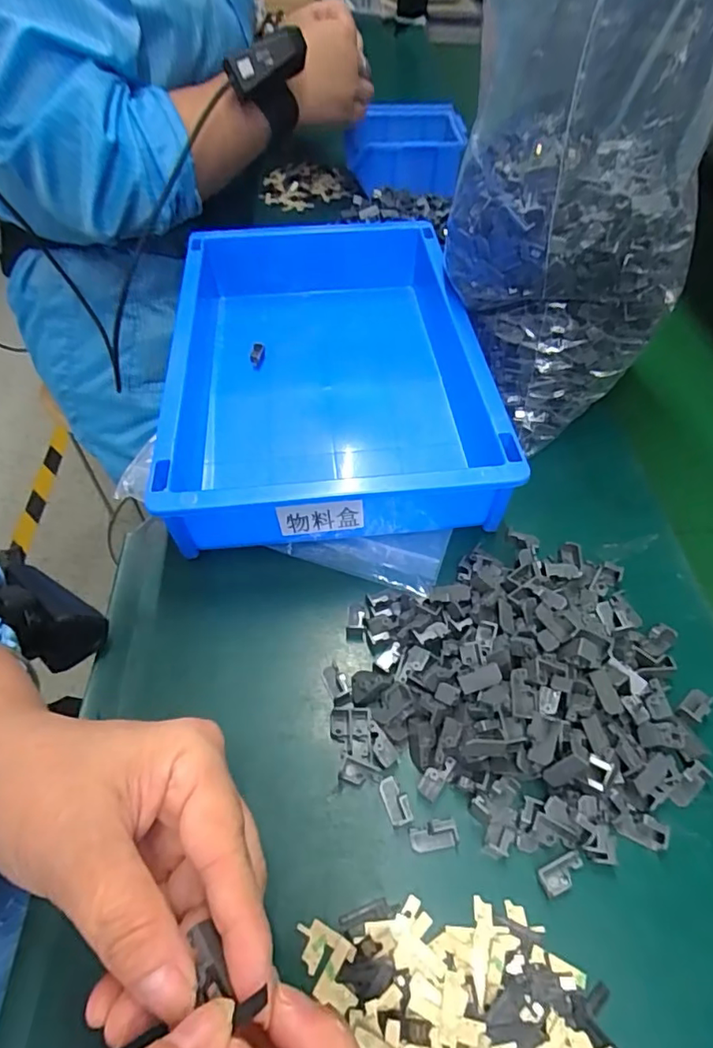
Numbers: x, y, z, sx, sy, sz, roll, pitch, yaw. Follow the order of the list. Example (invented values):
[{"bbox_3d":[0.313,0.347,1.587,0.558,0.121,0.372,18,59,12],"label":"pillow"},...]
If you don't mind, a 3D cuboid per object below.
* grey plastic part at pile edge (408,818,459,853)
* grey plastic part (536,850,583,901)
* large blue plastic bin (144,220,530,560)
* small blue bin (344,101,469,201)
[{"bbox_3d":[0.036,0.143,0.248,0.021,0.010,0.011,-5,54,-8],"label":"grey plastic part at pile edge"},{"bbox_3d":[0.092,0.154,0.238,0.021,0.004,0.012,-17,56,-16],"label":"grey plastic part"},{"bbox_3d":[-0.022,-0.122,0.399,0.213,0.062,0.305,-3,53,-6],"label":"large blue plastic bin"},{"bbox_3d":[0.055,-0.450,0.650,0.130,0.060,0.141,0,53,-4],"label":"small blue bin"}]

